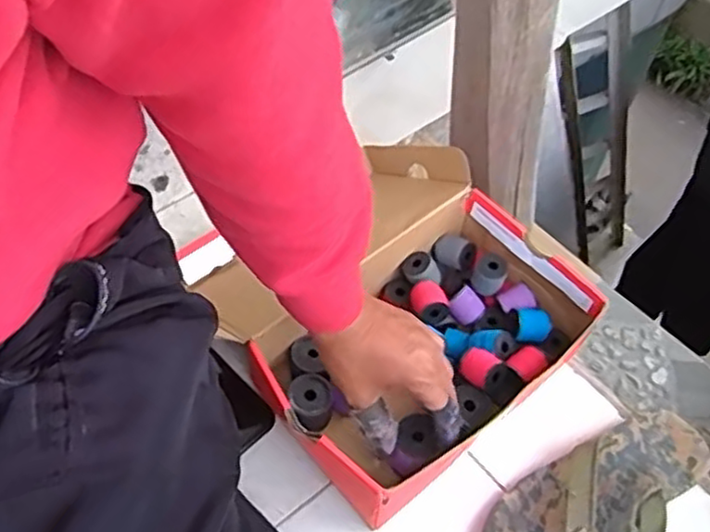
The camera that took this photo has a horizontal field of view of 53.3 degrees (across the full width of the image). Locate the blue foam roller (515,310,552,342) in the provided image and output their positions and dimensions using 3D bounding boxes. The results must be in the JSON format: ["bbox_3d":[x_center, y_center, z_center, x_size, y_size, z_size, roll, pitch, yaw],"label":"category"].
[{"bbox_3d":[0.185,0.064,0.733,0.035,0.027,0.031,4,54,0],"label":"blue foam roller"}]

